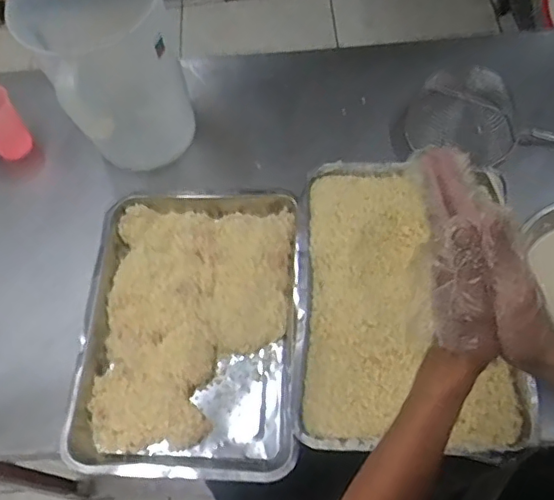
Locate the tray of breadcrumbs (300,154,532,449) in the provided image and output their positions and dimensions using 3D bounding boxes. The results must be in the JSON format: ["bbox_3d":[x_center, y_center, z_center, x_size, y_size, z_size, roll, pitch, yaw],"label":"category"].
[{"bbox_3d":[0.165,0.056,0.729,0.270,0.055,0.379,0,63,5],"label":"tray of breadcrumbs"}]

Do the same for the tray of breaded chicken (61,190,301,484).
[{"bbox_3d":[-0.111,0.097,0.756,0.282,0.062,0.389,-2,63,5],"label":"tray of breaded chicken"}]

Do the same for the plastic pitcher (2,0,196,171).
[{"bbox_3d":[-0.228,-0.253,0.833,0.191,0.308,0.167,-37,66,-13],"label":"plastic pitcher"}]

